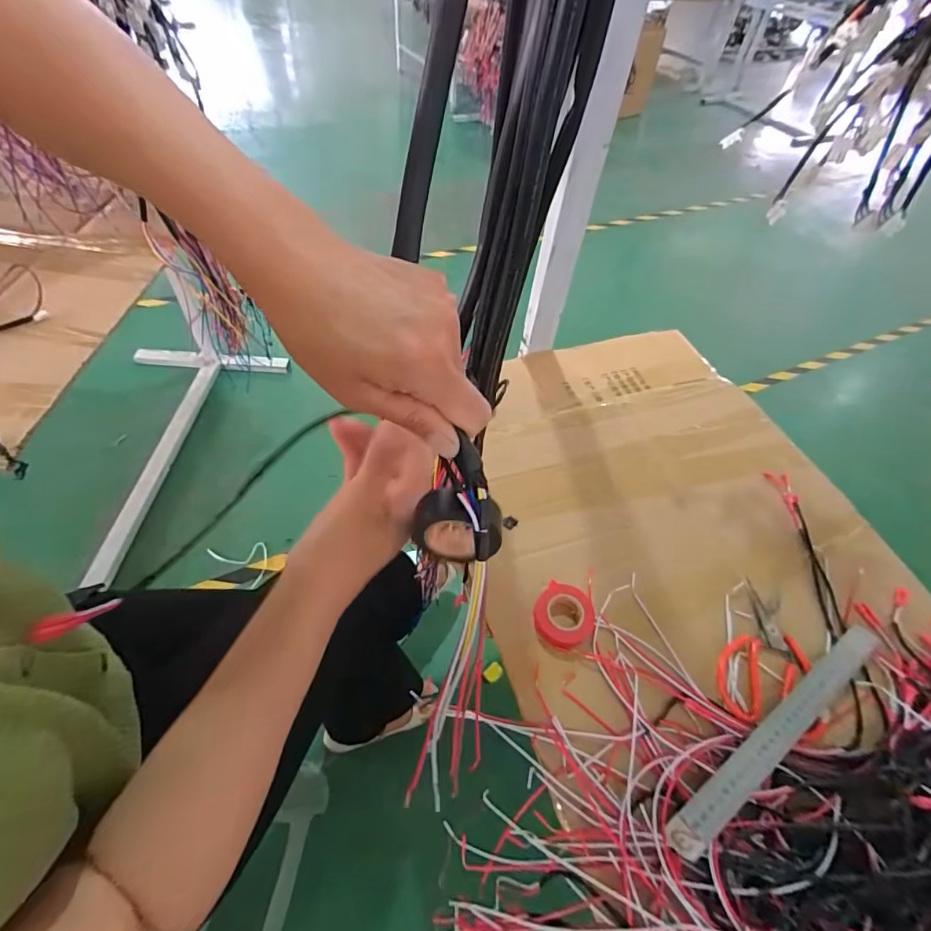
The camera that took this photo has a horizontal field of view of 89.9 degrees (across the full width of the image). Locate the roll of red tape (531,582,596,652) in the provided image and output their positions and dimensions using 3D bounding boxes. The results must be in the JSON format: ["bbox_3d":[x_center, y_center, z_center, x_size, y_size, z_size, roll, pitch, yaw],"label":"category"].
[{"bbox_3d":[0.100,0.154,0.476,0.058,0.021,0.059,3,51,-3],"label":"roll of red tape"}]

